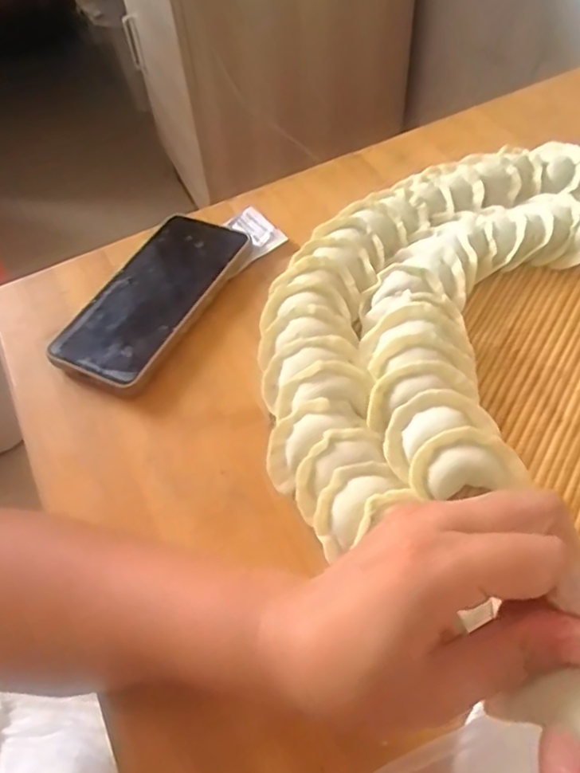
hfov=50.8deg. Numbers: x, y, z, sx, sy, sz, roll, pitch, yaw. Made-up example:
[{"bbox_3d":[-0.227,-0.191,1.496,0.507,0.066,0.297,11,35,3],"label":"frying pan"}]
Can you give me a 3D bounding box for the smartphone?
[{"bbox_3d":[-0.098,-0.068,0.452,0.078,0.015,0.163,22,59,19],"label":"smartphone"}]

